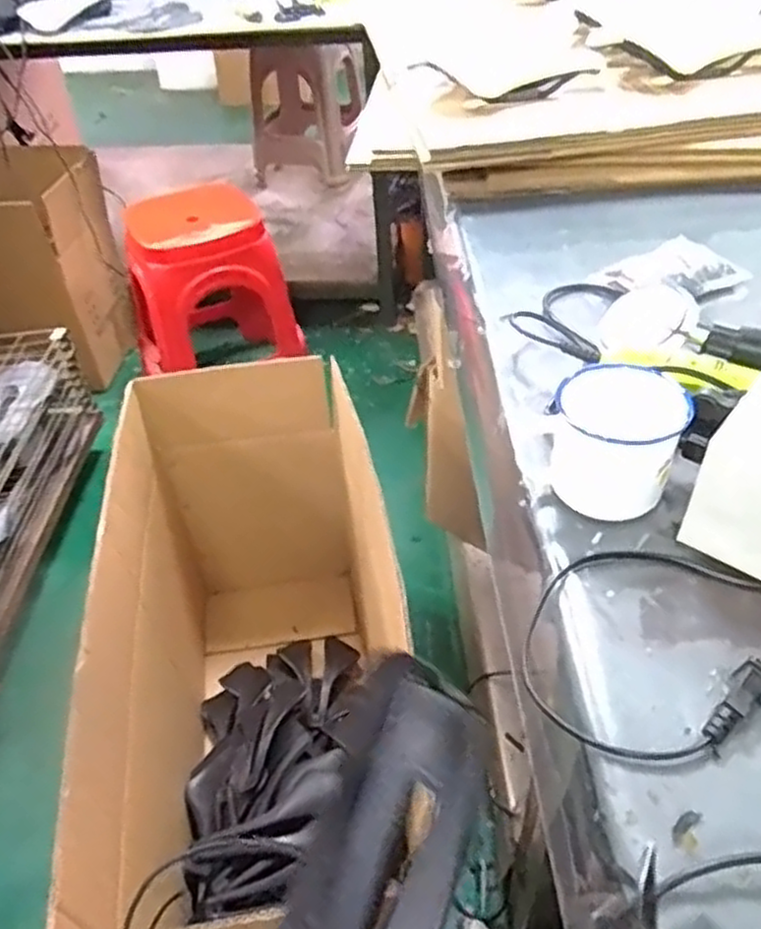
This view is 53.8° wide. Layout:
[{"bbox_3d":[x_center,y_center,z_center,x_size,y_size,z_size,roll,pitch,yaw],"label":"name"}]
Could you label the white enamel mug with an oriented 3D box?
[{"bbox_3d":[0.164,-0.013,0.531,0.085,0.089,0.071,14,46,18],"label":"white enamel mug"}]

